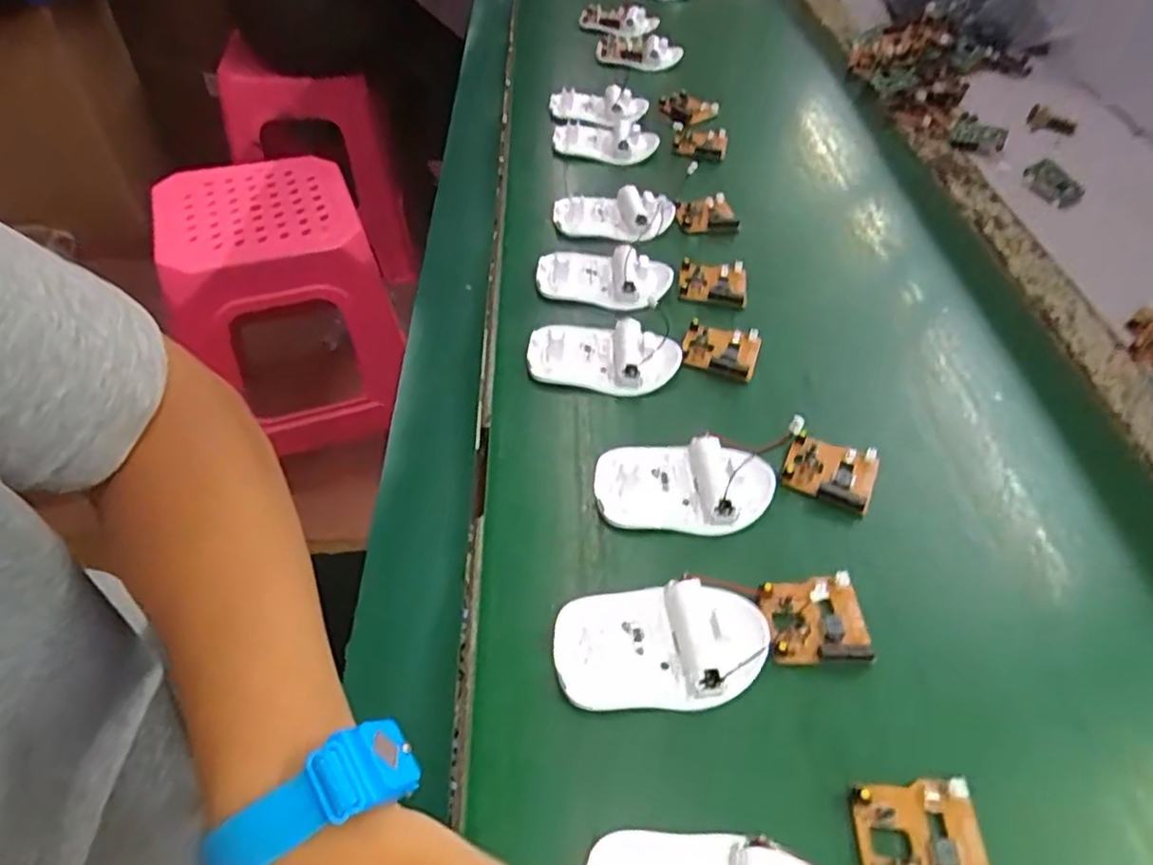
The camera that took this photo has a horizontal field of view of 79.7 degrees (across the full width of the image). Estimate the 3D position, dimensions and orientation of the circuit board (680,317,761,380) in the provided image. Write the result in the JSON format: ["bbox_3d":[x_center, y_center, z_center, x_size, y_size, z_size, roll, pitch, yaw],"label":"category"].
[{"bbox_3d":[0.097,-0.057,0.466,0.050,0.013,0.041,15,49,10],"label":"circuit board"}]

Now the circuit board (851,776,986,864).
[{"bbox_3d":[0.137,0.161,0.274,0.047,0.009,0.045,4,48,0],"label":"circuit board"}]

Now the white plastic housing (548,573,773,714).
[{"bbox_3d":[0.040,0.097,0.319,0.098,0.021,0.053,-2,48,-5],"label":"white plastic housing"}]

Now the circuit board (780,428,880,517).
[{"bbox_3d":[0.148,0.023,0.402,0.049,0.011,0.043,20,50,15],"label":"circuit board"}]

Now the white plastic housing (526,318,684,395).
[{"bbox_3d":[0.018,-0.051,0.448,0.097,0.020,0.053,5,48,1],"label":"white plastic housing"}]

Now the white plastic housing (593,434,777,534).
[{"bbox_3d":[0.060,0.027,0.383,0.097,0.021,0.053,2,48,-1],"label":"white plastic housing"}]

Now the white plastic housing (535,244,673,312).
[{"bbox_3d":[0.020,-0.115,0.504,0.097,0.019,0.049,5,48,1],"label":"white plastic housing"}]

